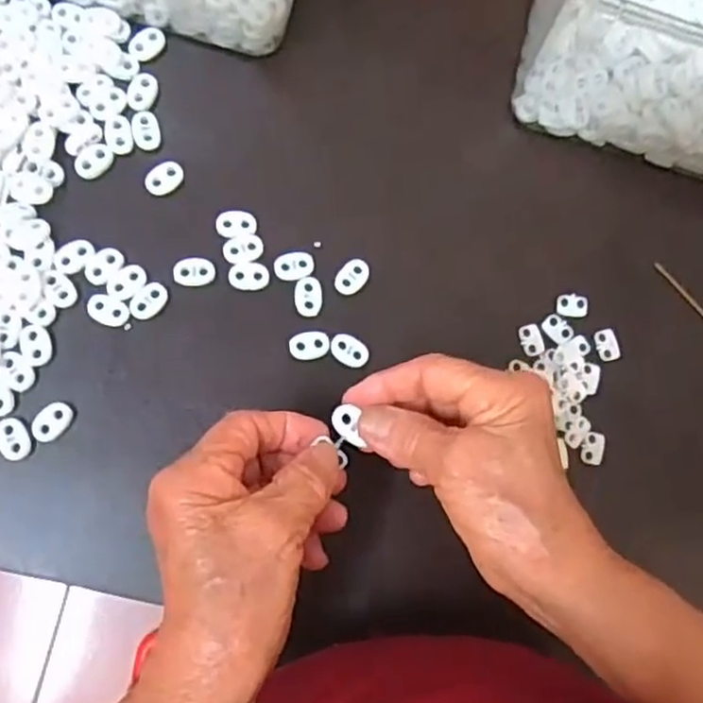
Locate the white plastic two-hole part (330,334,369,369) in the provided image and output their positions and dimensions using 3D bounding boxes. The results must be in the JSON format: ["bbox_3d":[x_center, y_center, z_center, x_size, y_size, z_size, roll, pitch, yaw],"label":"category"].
[{"bbox_3d":[0.000,-0.001,0.397,0.023,0.004,0.016,38,80,0],"label":"white plastic two-hole part"}]

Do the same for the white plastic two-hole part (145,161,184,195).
[{"bbox_3d":[-0.107,-0.100,0.396,0.024,0.004,0.016,-43,89,-10],"label":"white plastic two-hole part"}]

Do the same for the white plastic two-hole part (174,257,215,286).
[{"bbox_3d":[-0.088,-0.045,0.390,0.022,0.004,0.016,-5,83,-7],"label":"white plastic two-hole part"}]

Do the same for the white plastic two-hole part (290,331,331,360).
[{"bbox_3d":[-0.024,-0.003,0.395,0.022,0.004,0.016,-5,83,-7],"label":"white plastic two-hole part"}]

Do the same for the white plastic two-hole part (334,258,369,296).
[{"bbox_3d":[0.001,-0.043,0.402,0.015,0.004,0.024,36,80,-1],"label":"white plastic two-hole part"}]

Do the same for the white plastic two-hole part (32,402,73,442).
[{"bbox_3d":[-0.160,0.038,0.370,0.014,0.006,0.023,41,80,0],"label":"white plastic two-hole part"}]

